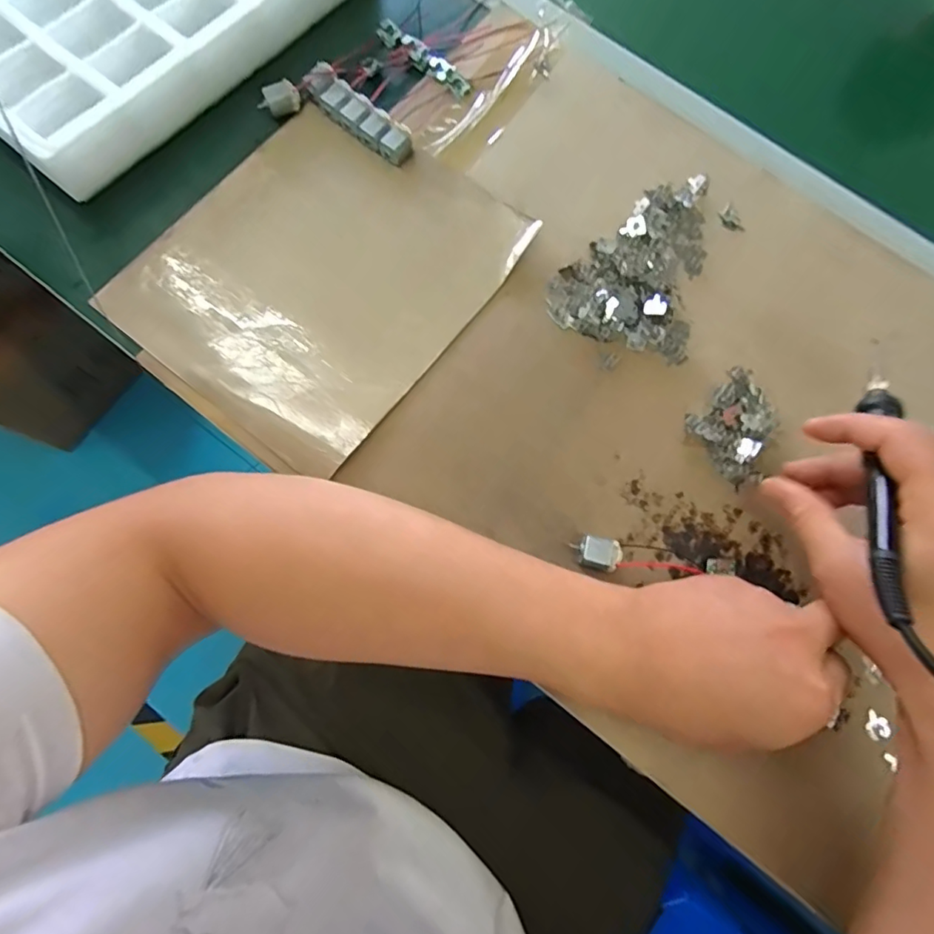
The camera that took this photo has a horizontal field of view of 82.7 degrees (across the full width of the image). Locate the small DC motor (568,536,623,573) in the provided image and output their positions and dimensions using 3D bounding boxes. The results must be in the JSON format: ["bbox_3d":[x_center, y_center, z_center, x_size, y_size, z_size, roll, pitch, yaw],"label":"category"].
[{"bbox_3d":[0.079,0.054,0.328,0.029,0.013,0.019,13,77,2],"label":"small DC motor"}]

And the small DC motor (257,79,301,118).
[{"bbox_3d":[-0.139,-0.271,0.391,0.030,0.019,0.013,-19,78,-6],"label":"small DC motor"}]

